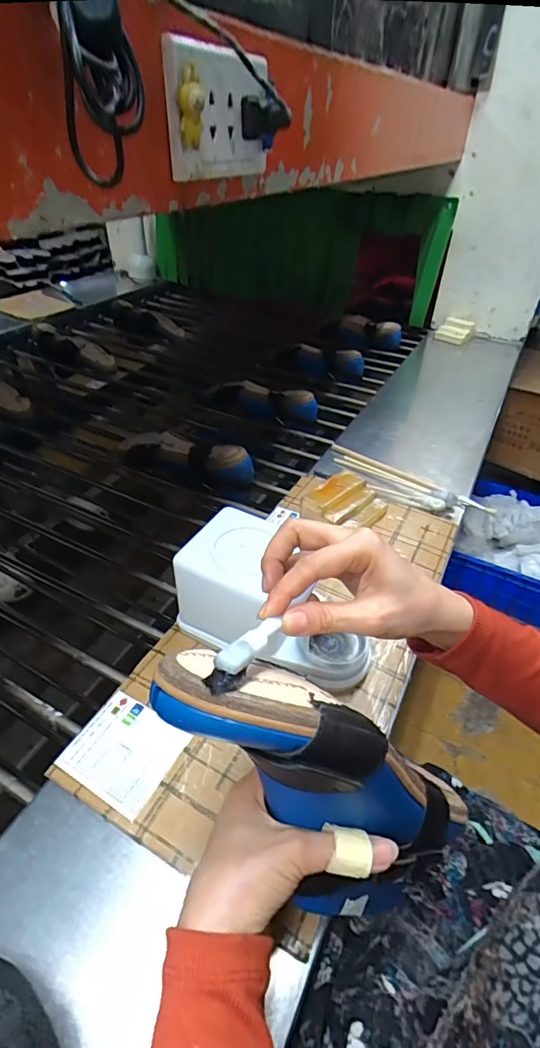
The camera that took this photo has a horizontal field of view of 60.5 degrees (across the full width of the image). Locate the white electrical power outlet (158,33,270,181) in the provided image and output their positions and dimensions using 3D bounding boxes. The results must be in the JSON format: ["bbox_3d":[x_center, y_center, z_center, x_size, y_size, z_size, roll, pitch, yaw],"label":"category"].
[{"bbox_3d":[-0.029,-0.282,0.319,0.023,0.067,0.107,23,45,20],"label":"white electrical power outlet"}]

